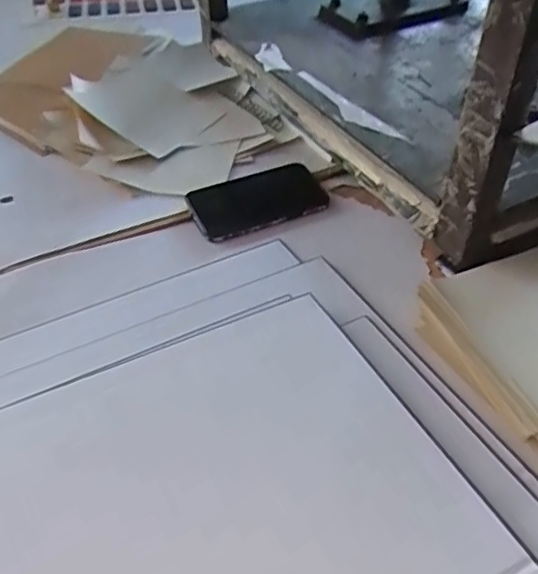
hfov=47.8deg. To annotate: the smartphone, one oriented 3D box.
[{"bbox_3d":[-0.012,-0.097,0.663,0.147,0.011,0.082,-21,47,-19],"label":"smartphone"}]

